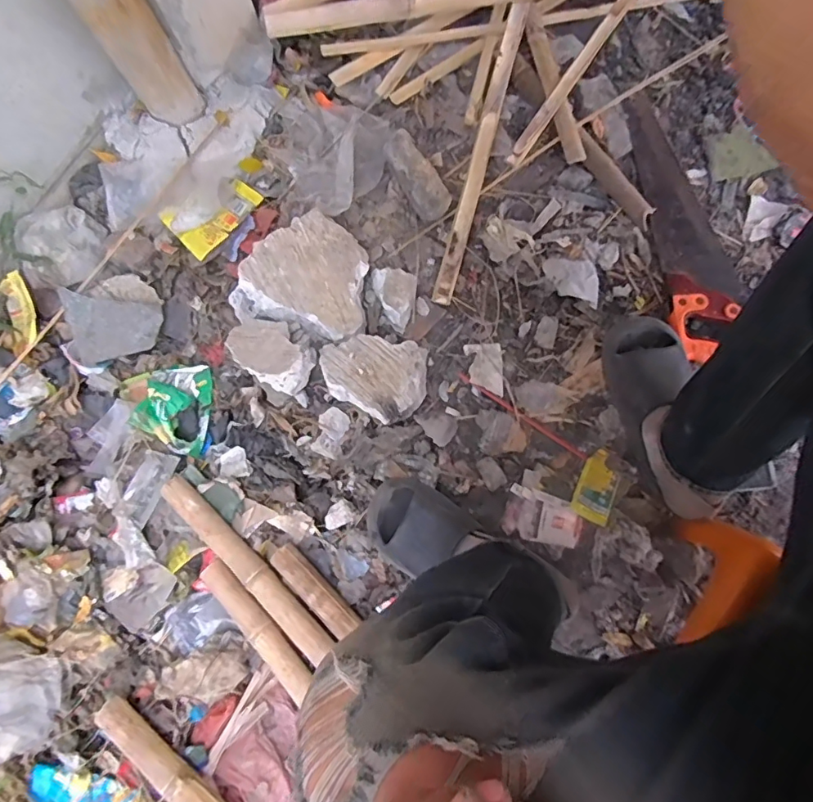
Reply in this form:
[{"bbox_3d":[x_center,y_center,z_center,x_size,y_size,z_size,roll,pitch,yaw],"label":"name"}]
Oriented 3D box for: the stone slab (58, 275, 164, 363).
[{"bbox_3d":[-0.499,-0.145,0.872,0.143,0.032,0.132,-21,91,-17],"label":"stone slab"}]

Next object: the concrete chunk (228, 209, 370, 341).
[{"bbox_3d":[-0.166,-0.219,0.840,0.238,0.035,0.199,16,80,7],"label":"concrete chunk"}]

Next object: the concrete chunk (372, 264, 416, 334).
[{"bbox_3d":[-0.024,-0.168,0.818,0.075,0.043,0.097,6,80,4],"label":"concrete chunk"}]

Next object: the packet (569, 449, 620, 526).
[{"bbox_3d":[0.284,0.125,0.749,0.053,0.015,0.103,25,81,8],"label":"packet"}]

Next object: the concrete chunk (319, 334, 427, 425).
[{"bbox_3d":[-0.052,-0.034,0.782,0.163,0.045,0.128,9,79,5],"label":"concrete chunk"}]

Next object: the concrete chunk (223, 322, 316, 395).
[{"bbox_3d":[-0.221,-0.085,0.810,0.171,0.058,0.097,38,83,9],"label":"concrete chunk"}]

